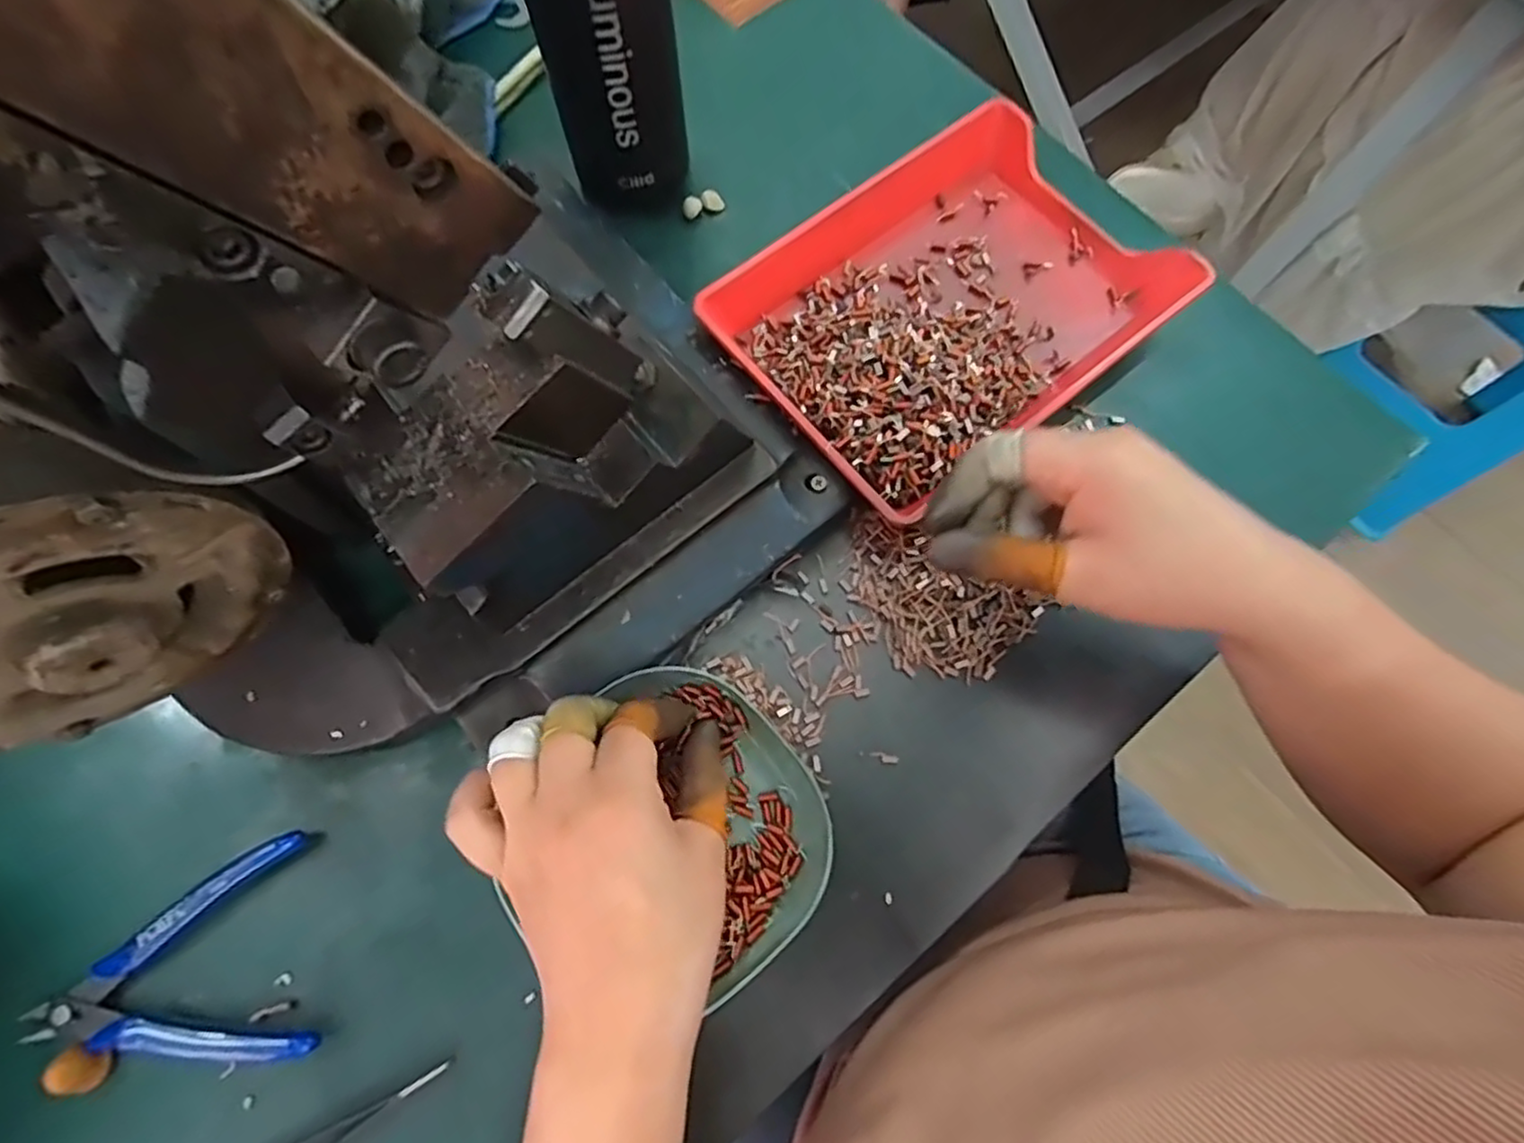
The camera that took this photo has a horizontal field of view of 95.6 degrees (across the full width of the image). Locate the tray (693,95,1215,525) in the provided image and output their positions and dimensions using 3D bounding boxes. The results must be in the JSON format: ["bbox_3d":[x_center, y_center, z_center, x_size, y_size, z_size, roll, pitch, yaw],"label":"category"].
[{"bbox_3d":[0.099,-0.158,0.399,0.236,0.035,0.186,-38,77,-13],"label":"tray"}]

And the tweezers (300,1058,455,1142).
[{"bbox_3d":[-0.182,0.235,0.277,0.113,0.012,0.016,-28,76,-9],"label":"tweezers"}]

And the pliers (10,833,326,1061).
[{"bbox_3d":[-0.254,0.175,0.299,0.111,0.016,0.088,-15,73,-7],"label":"pliers"}]

